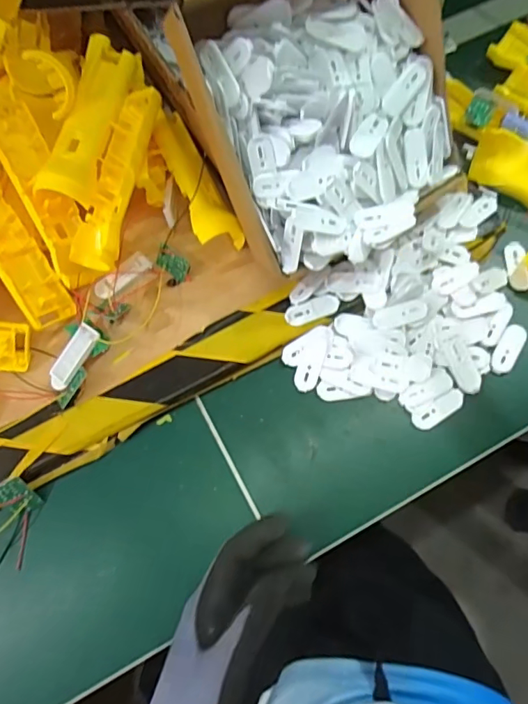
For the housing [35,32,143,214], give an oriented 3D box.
[{"bbox_3d":[-0.158,-0.215,0.462,0.051,0.040,0.181,9,69,4],"label":"housing"}]

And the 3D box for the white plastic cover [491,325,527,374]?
[{"bbox_3d":[0.221,-0.003,0.444,0.019,0.005,0.050,31,73,12],"label":"white plastic cover"}]

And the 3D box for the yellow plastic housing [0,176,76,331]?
[{"bbox_3d":[-0.226,-0.095,0.427,0.047,0.018,0.159,-35,97,-46],"label":"yellow plastic housing"}]

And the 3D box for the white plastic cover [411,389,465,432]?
[{"bbox_3d":[0.151,0.050,0.425,0.050,0.004,0.018,-27,71,-9],"label":"white plastic cover"}]

